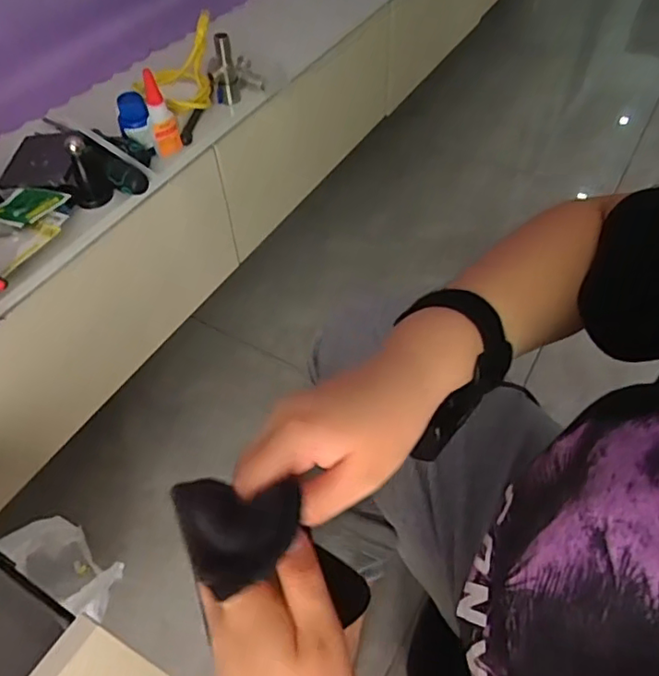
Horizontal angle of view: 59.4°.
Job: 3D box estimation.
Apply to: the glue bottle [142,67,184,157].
[{"bbox_3d":[-0.199,-0.267,0.691,0.031,0.092,0.027,-13,52,-8],"label":"glue bottle"}]

